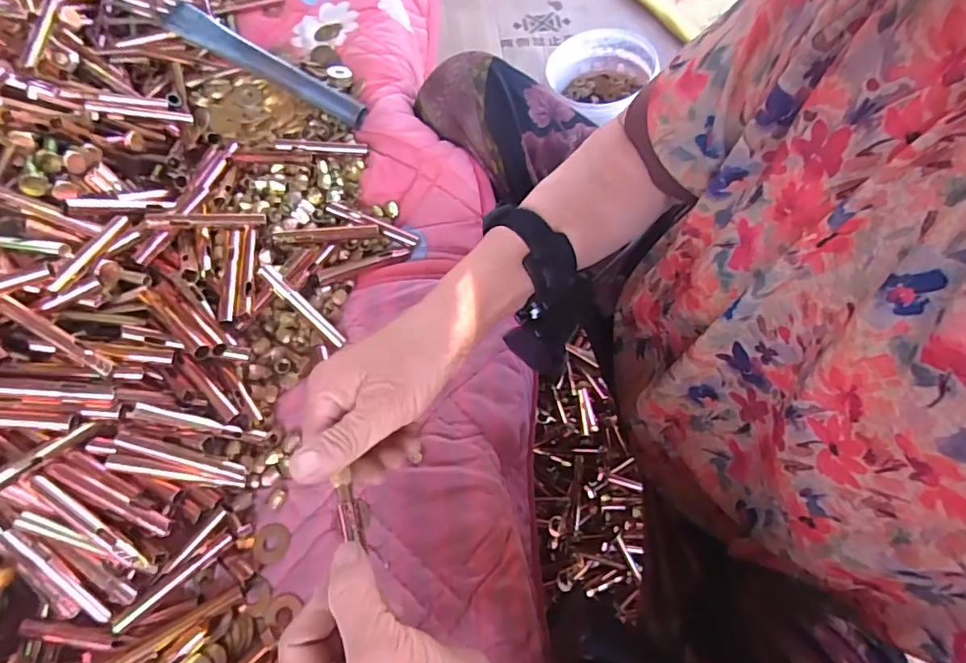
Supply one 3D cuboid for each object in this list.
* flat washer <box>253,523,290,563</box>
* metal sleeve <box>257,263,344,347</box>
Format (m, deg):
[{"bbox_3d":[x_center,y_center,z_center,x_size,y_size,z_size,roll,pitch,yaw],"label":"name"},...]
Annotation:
[{"bbox_3d":[-0.143,0.142,0.350,0.024,0.004,0.024,0,62,0],"label":"flat washer"},{"bbox_3d":[-0.140,-0.019,0.403,0.082,0.006,0.010,46,67,-14],"label":"metal sleeve"}]

